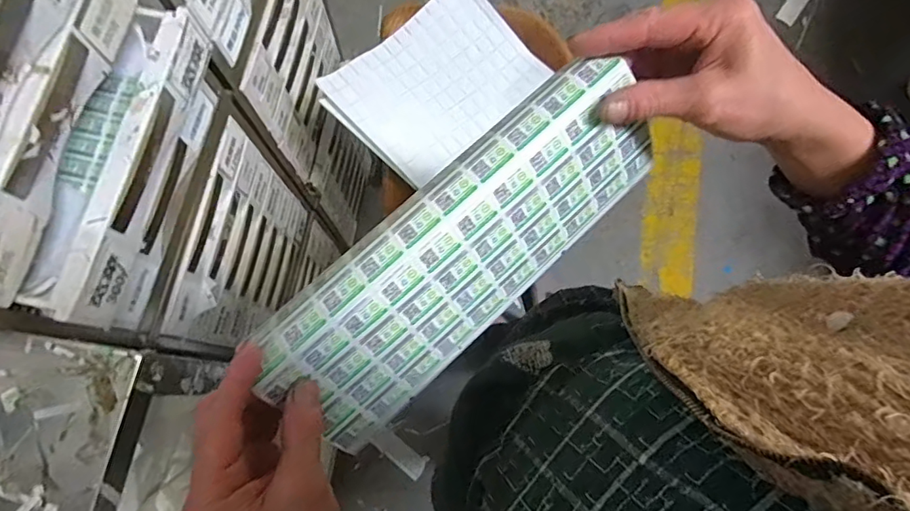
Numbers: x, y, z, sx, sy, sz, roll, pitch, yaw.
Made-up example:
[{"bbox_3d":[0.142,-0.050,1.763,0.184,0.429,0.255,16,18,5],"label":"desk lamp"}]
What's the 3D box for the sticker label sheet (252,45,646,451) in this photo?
[{"bbox_3d":[0.008,-0.001,0.318,0.265,0.029,0.098,-44,125,-3],"label":"sticker label sheet"}]

